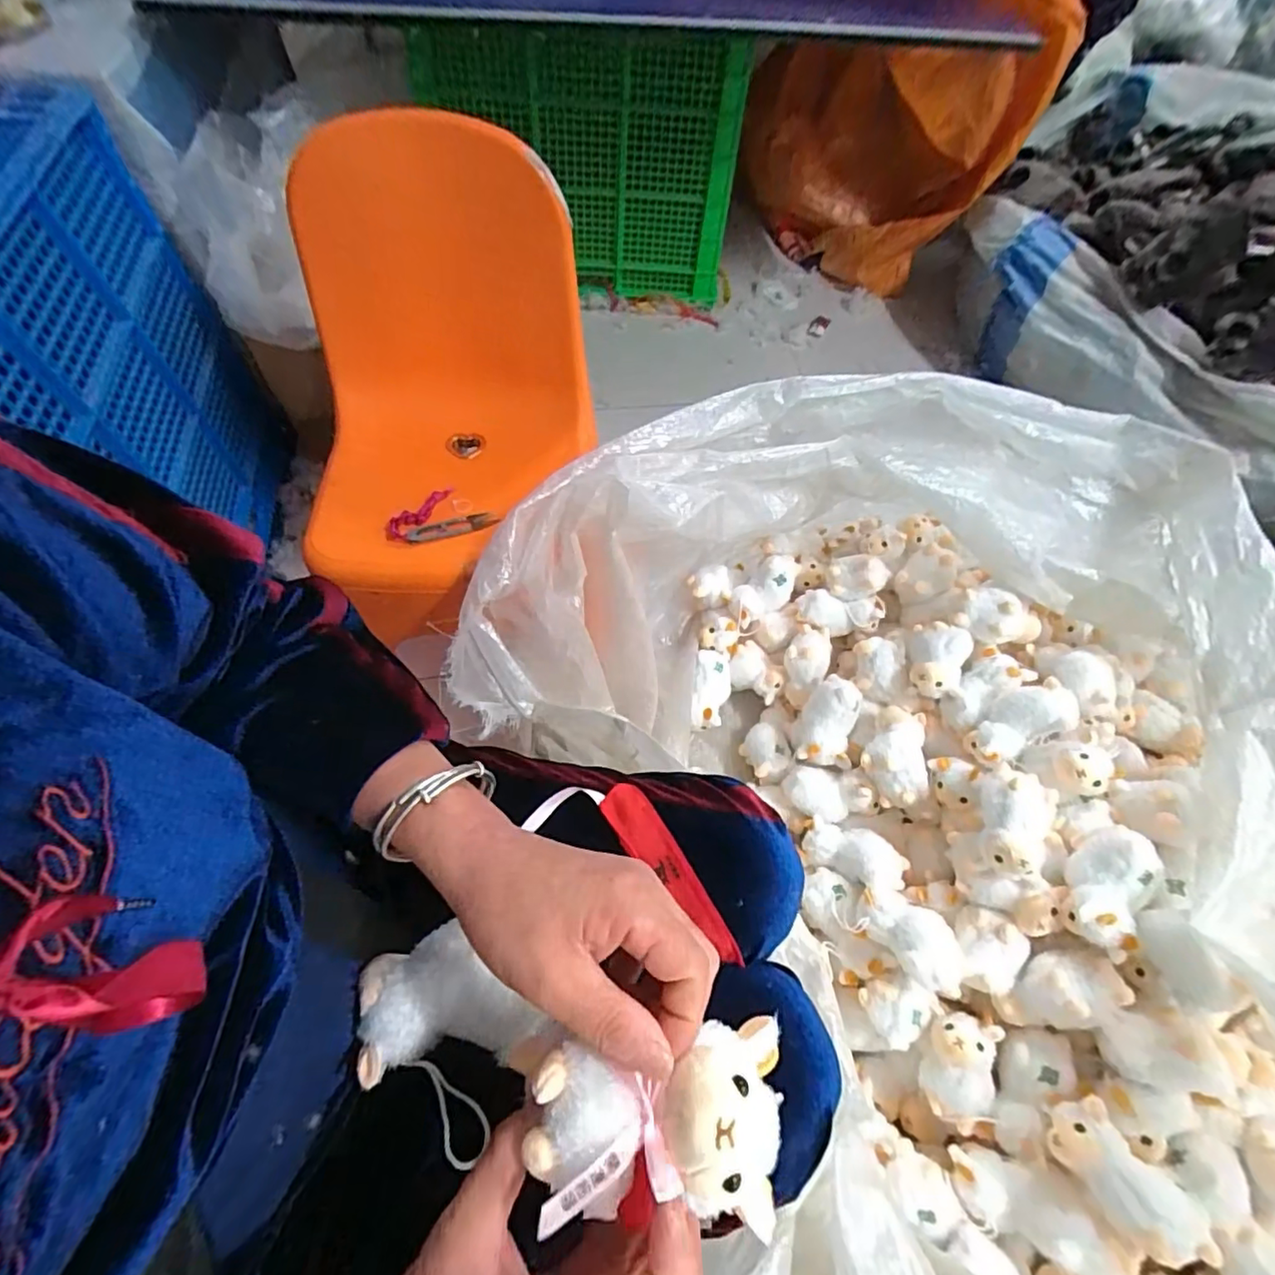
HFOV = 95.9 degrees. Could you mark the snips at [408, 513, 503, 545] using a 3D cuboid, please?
[{"bbox_3d":[-0.210,-0.126,0.653,0.099,0.007,0.023,-17,63,-13],"label":"snips"}]

